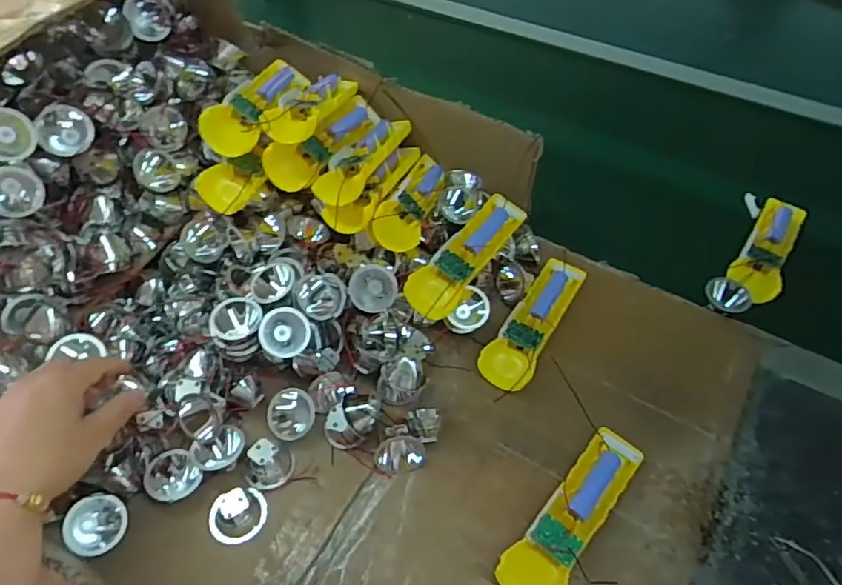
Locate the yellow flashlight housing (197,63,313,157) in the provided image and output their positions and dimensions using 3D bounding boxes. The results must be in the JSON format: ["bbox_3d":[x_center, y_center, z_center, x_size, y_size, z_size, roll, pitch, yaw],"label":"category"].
[{"bbox_3d":[-0.165,-0.193,0.580,0.055,0.034,0.146,36,51,-4],"label":"yellow flashlight housing"}]

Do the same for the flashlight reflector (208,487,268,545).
[{"bbox_3d":[-0.155,0.183,0.474,0.044,0.030,0.046,0,54,1],"label":"flashlight reflector"}]

